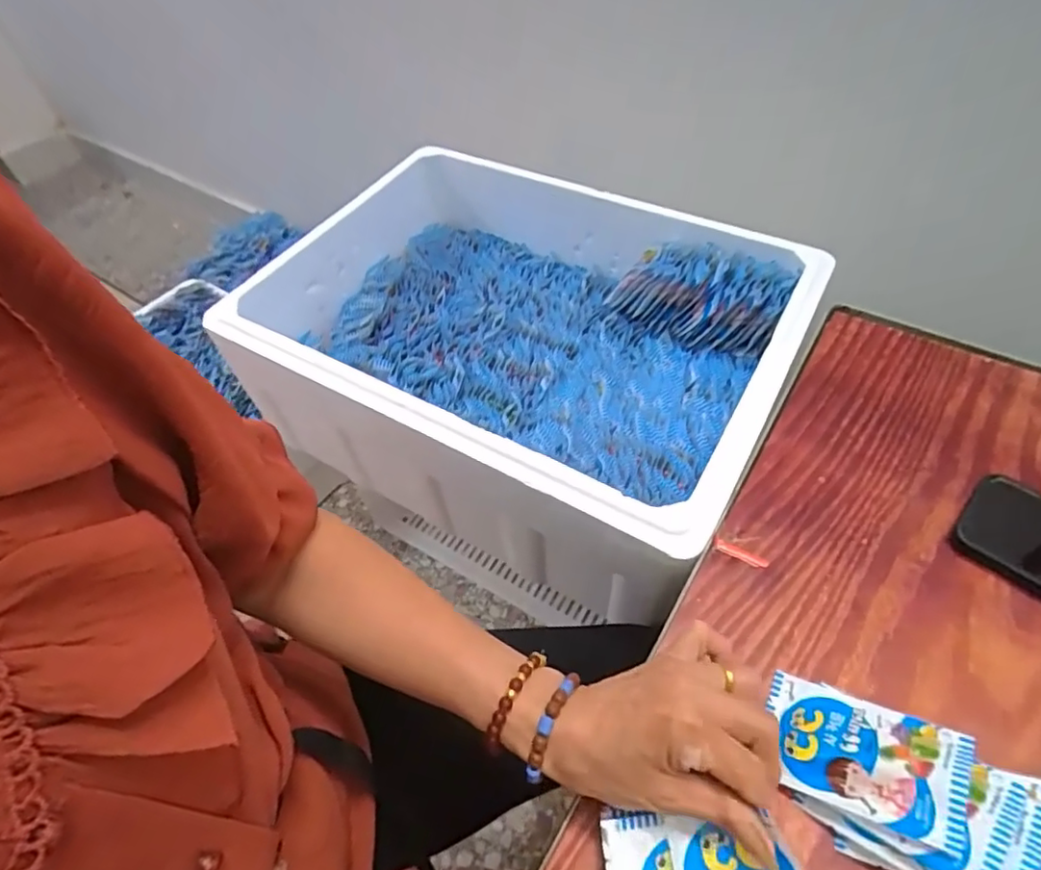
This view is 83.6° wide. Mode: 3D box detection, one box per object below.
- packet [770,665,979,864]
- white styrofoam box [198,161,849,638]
[{"bbox_3d":[0.195,0.182,0.335,0.099,0.010,0.065,3,43,41],"label":"packet"},{"bbox_3d":[-0.001,-0.105,0.714,0.588,0.204,0.428,26,57,21],"label":"white styrofoam box"}]

